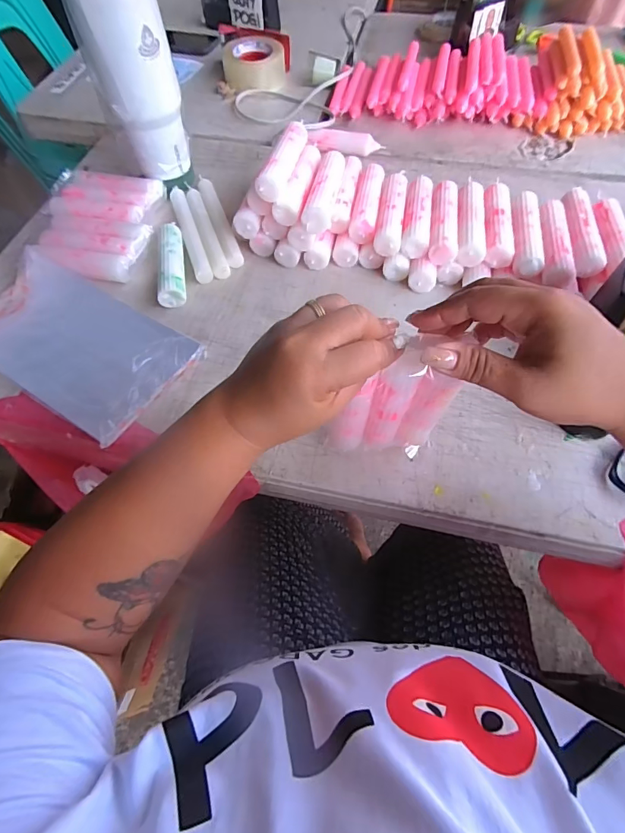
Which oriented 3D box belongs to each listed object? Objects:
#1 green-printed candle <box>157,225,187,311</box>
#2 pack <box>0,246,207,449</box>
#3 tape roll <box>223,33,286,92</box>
[{"bbox_3d":[-0.185,-0.203,0.540,0.032,0.029,0.129,-10,61,-3],"label":"green-printed candle"},{"bbox_3d":[-0.278,-0.091,0.481,0.267,0.030,0.151,29,66,17],"label":"pack"},{"bbox_3d":[-0.112,-0.687,0.802,0.116,0.049,0.120,-1,61,2],"label":"tape roll"}]

